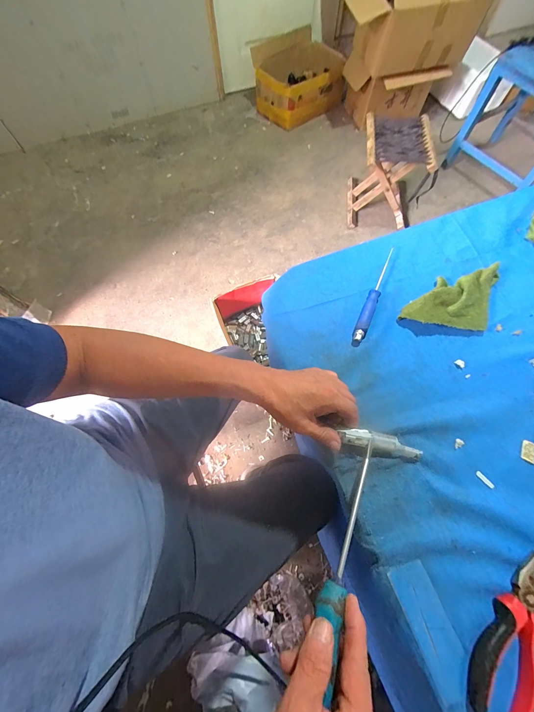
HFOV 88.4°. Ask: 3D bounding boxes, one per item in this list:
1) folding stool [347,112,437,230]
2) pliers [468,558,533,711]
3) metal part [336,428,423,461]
[{"bbox_3d":[0.536,-0.811,1.225,0.274,0.298,0.293,2,68,3],"label":"folding stool"},{"bbox_3d":[0.255,0.283,0.275,0.053,0.018,0.151,36,73,15],"label":"pliers"},{"bbox_3d":[0.141,0.113,0.342,0.105,0.017,0.030,13,68,-1],"label":"metal part"}]

